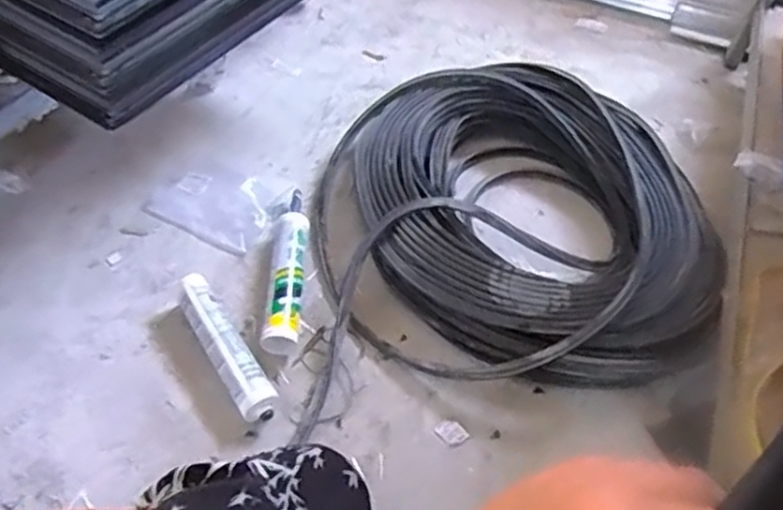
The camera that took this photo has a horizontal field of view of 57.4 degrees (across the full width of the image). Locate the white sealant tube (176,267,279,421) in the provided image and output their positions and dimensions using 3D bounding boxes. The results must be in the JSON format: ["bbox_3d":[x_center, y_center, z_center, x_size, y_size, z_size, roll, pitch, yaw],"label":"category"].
[{"bbox_3d":[-0.218,0.120,0.937,0.053,0.060,0.226,-24,58,-23],"label":"white sealant tube"}]

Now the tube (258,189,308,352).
[{"bbox_3d":[-0.148,0.012,1.031,0.052,0.052,0.285,3,53,-2],"label":"tube"}]

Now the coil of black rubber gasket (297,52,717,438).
[{"bbox_3d":[0.175,-0.073,1.092,0.593,0.105,0.582,-4,53,-7],"label":"coil of black rubber gasket"}]

